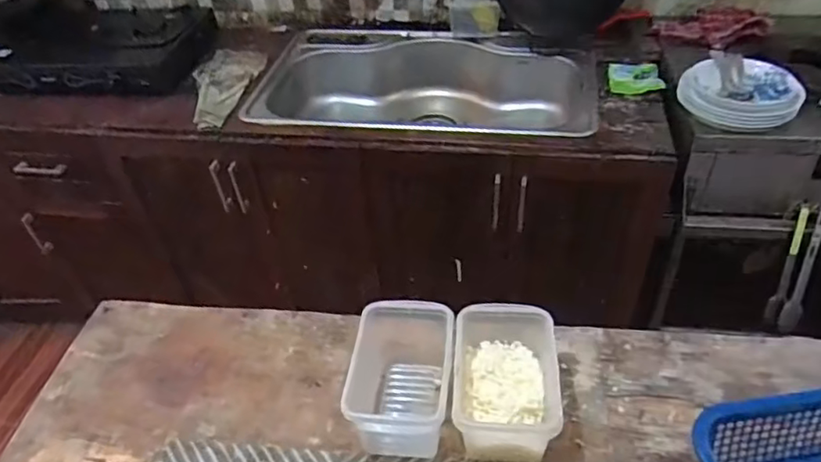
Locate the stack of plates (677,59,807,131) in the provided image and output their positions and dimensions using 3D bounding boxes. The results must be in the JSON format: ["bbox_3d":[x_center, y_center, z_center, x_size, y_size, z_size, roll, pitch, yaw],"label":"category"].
[{"bbox_3d":[0.656,-0.280,1.188,0.196,0.063,0.182,-7,41,0],"label":"stack of plates"}]

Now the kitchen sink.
[{"bbox_3d":[0.037,-0.338,1.543,0.814,0.207,0.549,1,41,9],"label":"kitchen sink"}]

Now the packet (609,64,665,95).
[{"bbox_3d":[0.521,-0.352,1.365,0.117,0.013,0.127,2,41,10],"label":"packet"}]

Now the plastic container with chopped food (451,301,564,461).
[{"bbox_3d":[0.104,0.164,0.645,0.104,0.093,0.147,1,41,8],"label":"plastic container with chopped food"}]

